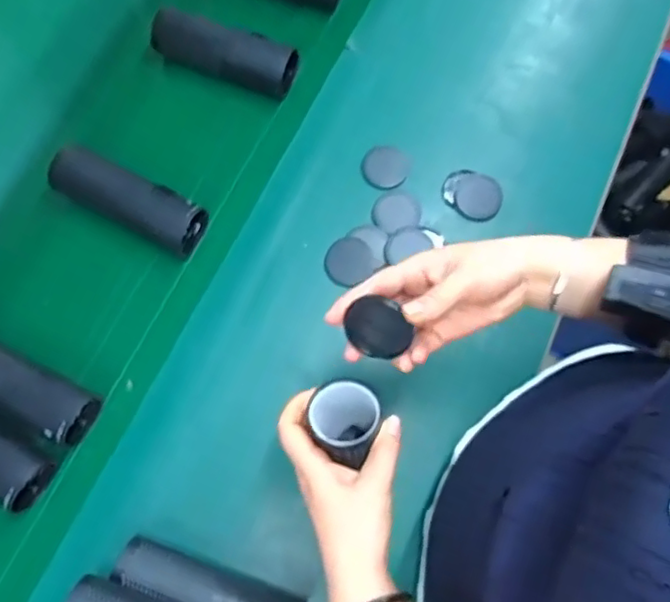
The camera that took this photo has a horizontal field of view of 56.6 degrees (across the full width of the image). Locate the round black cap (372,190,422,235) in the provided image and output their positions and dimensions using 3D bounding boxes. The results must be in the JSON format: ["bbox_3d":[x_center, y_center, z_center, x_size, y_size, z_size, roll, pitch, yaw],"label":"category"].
[{"bbox_3d":[0.066,-0.097,0.669,0.051,0.006,0.046,-17,73,-7],"label":"round black cap"}]

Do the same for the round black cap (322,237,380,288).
[{"bbox_3d":[0.014,-0.043,0.651,0.053,0.005,0.047,-33,76,-12],"label":"round black cap"}]

